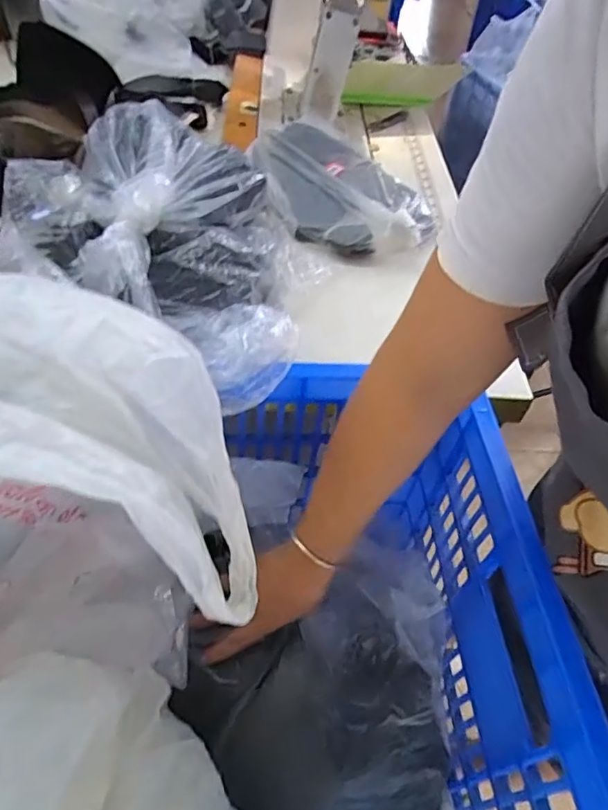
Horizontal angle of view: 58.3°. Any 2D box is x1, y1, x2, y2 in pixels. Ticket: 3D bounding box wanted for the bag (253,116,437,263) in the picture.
[{"bbox_3d":[0.045,-0.287,0.722,0.202,0.047,0.298,-14,52,-18],"label":"bag"}]

